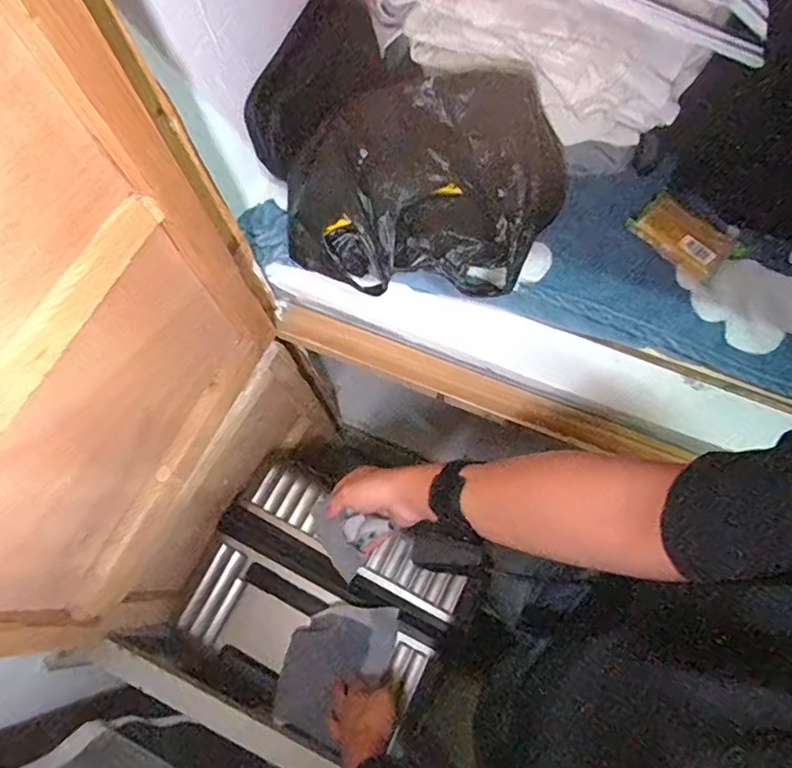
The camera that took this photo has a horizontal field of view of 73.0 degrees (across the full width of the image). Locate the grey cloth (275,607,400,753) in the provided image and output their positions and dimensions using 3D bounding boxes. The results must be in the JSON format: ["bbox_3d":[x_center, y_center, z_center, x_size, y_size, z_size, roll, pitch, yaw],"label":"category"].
[{"bbox_3d":[-0.077,0.364,0.687,0.127,0.024,0.159,12,70,7],"label":"grey cloth"}]

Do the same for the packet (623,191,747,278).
[{"bbox_3d":[0.323,-0.166,0.596,0.060,0.015,0.109,-39,73,-12],"label":"packet"}]

